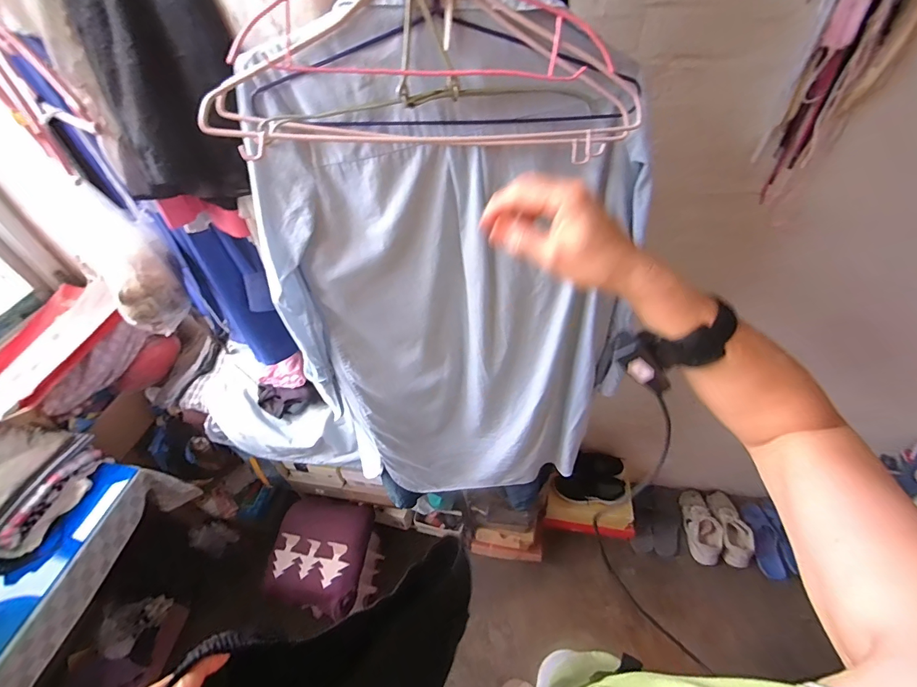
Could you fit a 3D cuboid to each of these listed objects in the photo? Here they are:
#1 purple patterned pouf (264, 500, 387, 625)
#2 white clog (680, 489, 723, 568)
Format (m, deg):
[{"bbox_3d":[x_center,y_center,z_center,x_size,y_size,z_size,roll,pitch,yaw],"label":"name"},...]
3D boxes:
[{"bbox_3d":[-0.424,0.709,1.321,0.298,0.226,0.337,-3,46,3],"label":"purple patterned pouf"},{"bbox_3d":[0.883,0.662,1.471,0.108,0.074,0.260,0,47,5],"label":"white clog"}]

